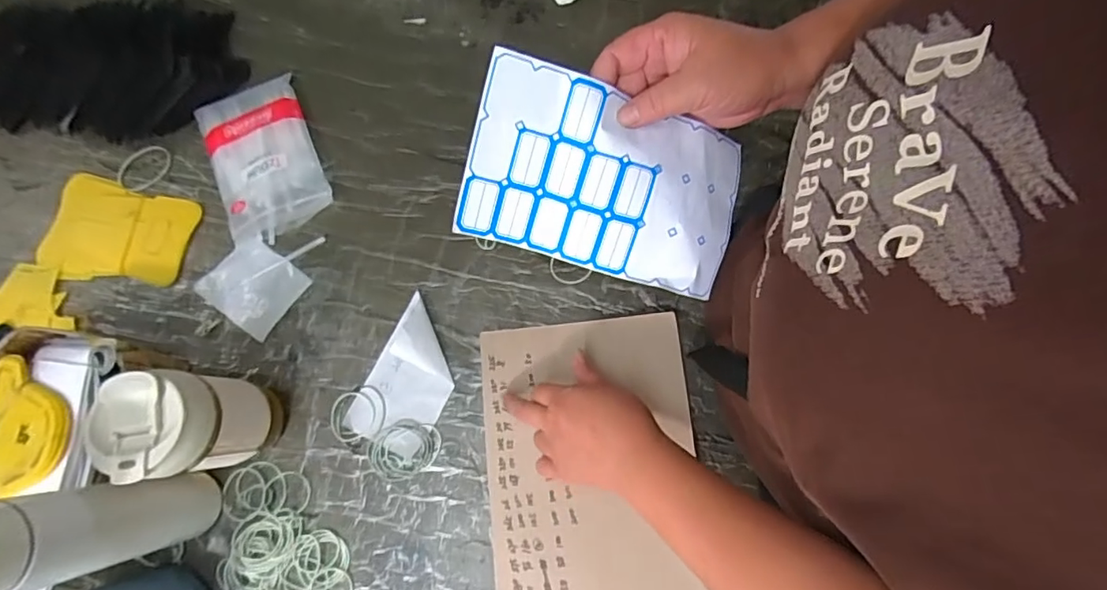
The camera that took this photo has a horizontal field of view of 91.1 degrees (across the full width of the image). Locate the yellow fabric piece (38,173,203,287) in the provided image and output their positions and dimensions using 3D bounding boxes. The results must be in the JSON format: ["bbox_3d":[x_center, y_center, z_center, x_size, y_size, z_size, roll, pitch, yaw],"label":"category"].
[{"bbox_3d":[-0.480,-0.069,0.600,0.155,0.005,0.110,10,77,2],"label":"yellow fabric piece"}]

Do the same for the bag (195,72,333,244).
[{"bbox_3d":[-0.325,-0.154,0.606,0.113,0.023,0.176,-23,78,-5],"label":"bag"}]

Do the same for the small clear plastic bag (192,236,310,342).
[{"bbox_3d":[-0.324,-0.011,0.581,0.096,0.010,0.084,38,80,8],"label":"small clear plastic bag"}]

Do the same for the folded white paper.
[{"bbox_3d":[-0.145,0.083,0.547,0.083,0.031,0.142,26,78,6],"label":"folded white paper"}]

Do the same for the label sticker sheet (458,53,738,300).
[{"bbox_3d":[0.039,-0.075,0.374,0.188,0.033,0.116,15,106,-11],"label":"label sticker sheet"}]

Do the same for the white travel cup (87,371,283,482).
[{"bbox_3d":[-0.310,0.113,0.477,0.075,0.156,0.079,0,77,0],"label":"white travel cup"}]

